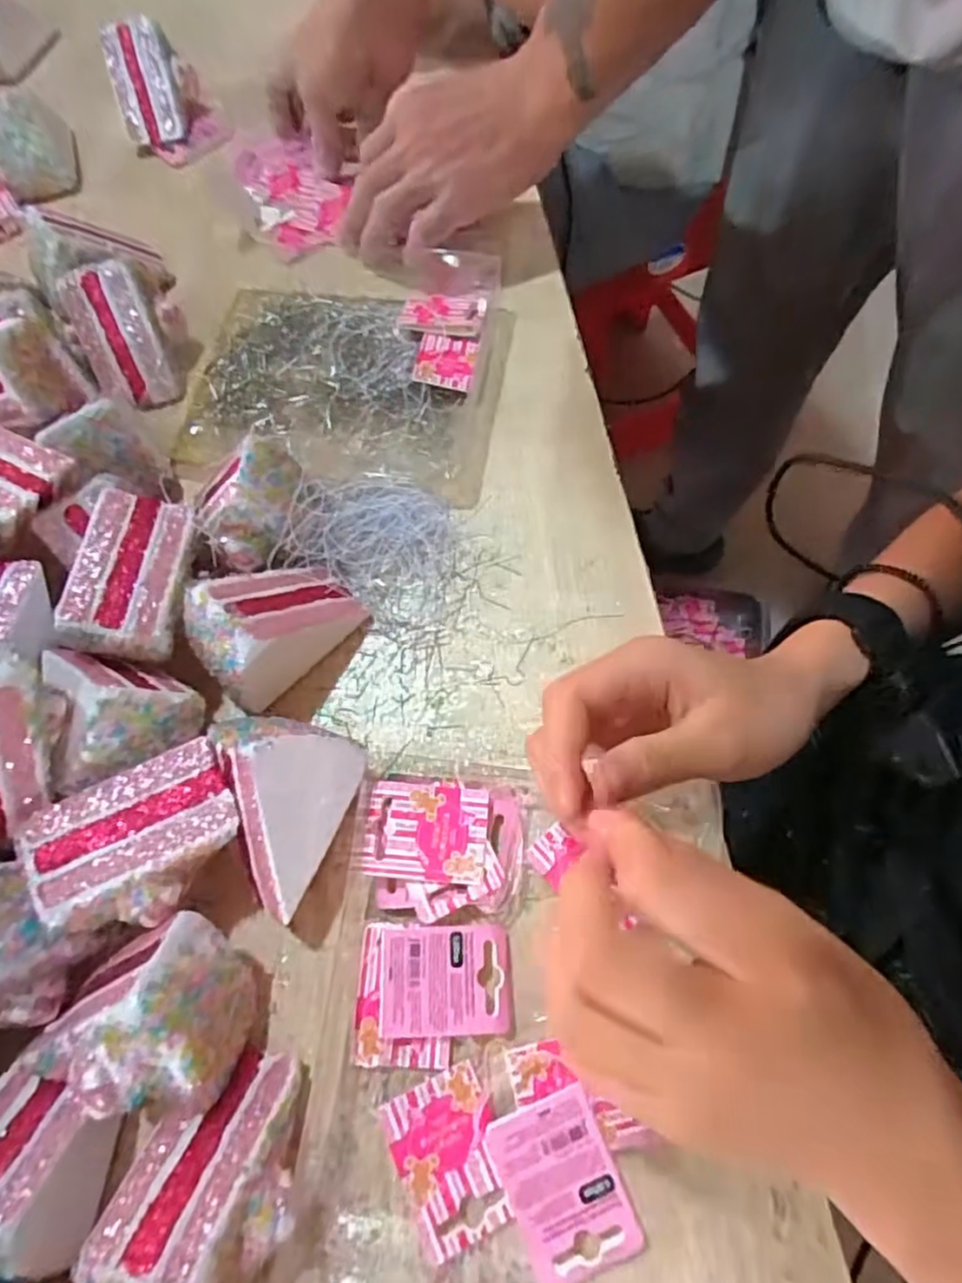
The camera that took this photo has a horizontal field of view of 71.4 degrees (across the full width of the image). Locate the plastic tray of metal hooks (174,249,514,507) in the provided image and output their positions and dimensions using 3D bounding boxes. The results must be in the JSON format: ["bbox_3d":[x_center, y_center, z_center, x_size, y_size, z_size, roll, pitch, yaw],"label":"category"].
[{"bbox_3d":[-0.091,-0.184,0.449,0.202,0.018,0.174,4,68,5],"label":"plastic tray of metal hooks"}]

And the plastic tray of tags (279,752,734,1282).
[{"bbox_3d":[0.018,0.167,0.299,0.176,0.018,0.225,5,68,5],"label":"plastic tray of tags"}]

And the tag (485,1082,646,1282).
[{"bbox_3d":[0.033,0.221,0.273,0.045,0.008,0.059,-23,57,-2],"label":"tag"}]

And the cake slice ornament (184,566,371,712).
[{"bbox_3d":[-0.112,-0.012,0.360,0.059,0.061,0.086,40,75,17],"label":"cake slice ornament"}]

